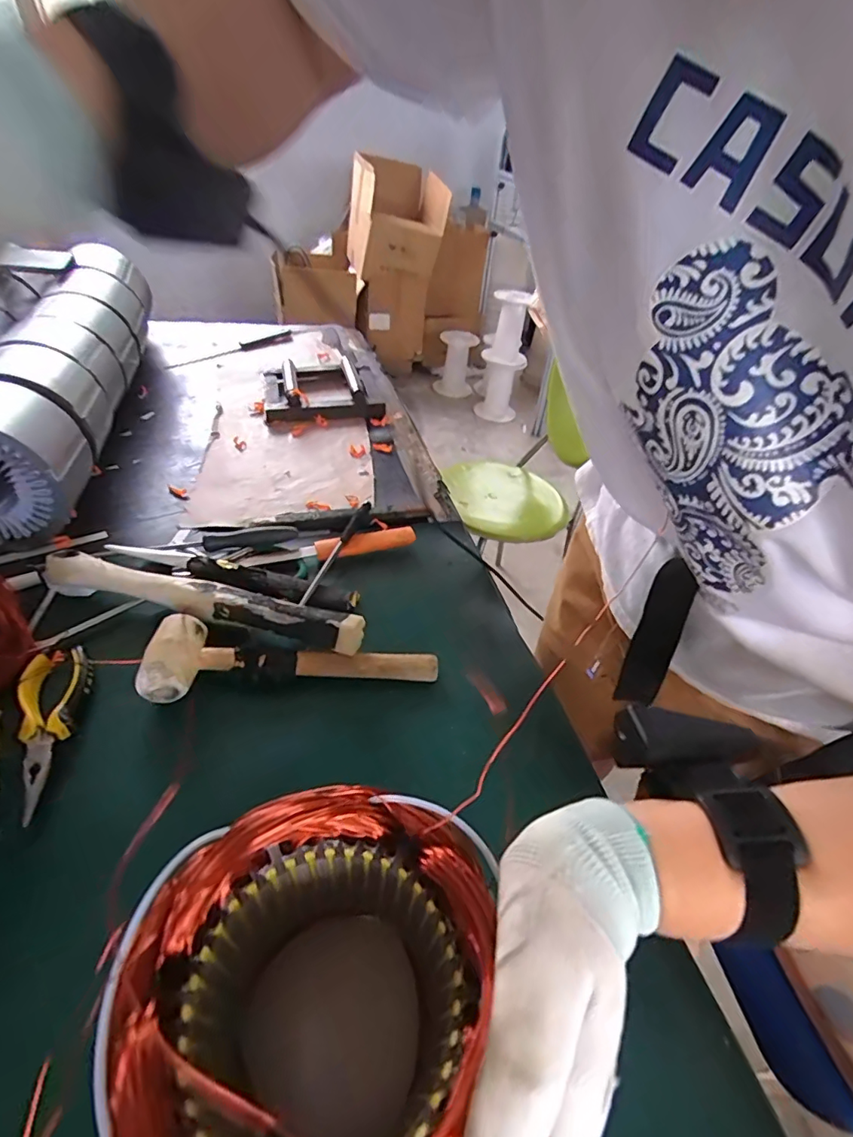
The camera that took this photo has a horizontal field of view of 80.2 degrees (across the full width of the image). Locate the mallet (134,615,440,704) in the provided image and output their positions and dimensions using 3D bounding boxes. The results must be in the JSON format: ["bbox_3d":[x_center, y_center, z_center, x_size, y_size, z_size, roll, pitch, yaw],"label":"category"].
[{"bbox_3d":[-0.123,0.078,0.463,0.246,0.052,0.072,-2,42,-8],"label":"mallet"}]

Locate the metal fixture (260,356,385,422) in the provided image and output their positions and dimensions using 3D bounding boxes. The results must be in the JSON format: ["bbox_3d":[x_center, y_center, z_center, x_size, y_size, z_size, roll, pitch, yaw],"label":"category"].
[{"bbox_3d":[-0.201,-0.350,0.965,0.214,0.049,0.249,-10,42,-13],"label":"metal fixture"}]

